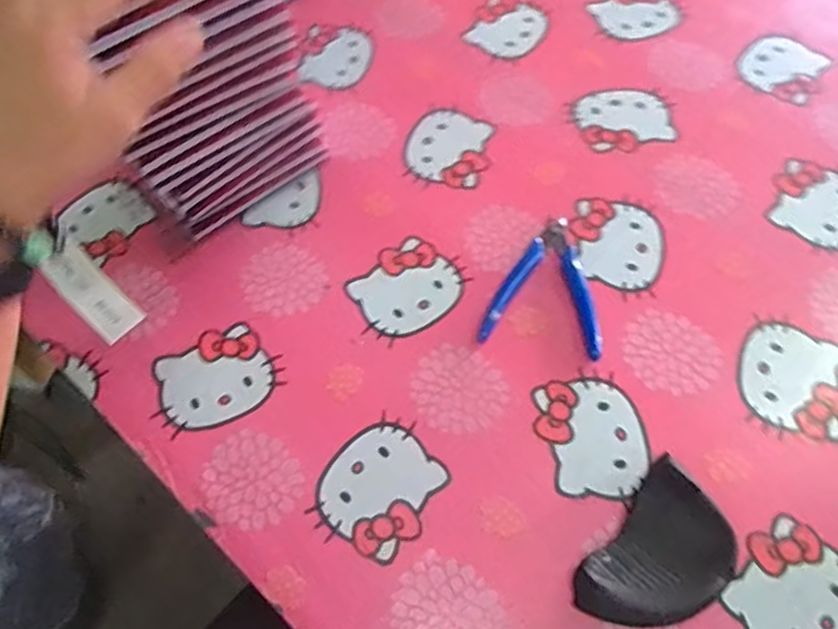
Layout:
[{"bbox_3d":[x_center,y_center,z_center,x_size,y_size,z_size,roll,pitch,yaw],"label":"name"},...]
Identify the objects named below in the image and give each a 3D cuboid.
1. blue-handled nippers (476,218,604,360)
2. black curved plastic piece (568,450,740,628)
[{"bbox_3d":[0.095,-0.024,0.503,0.086,0.012,0.106,9,62,8],"label":"blue-handled nippers"},{"bbox_3d":[0.144,0.145,0.405,0.065,0.025,0.100,37,69,21],"label":"black curved plastic piece"}]

